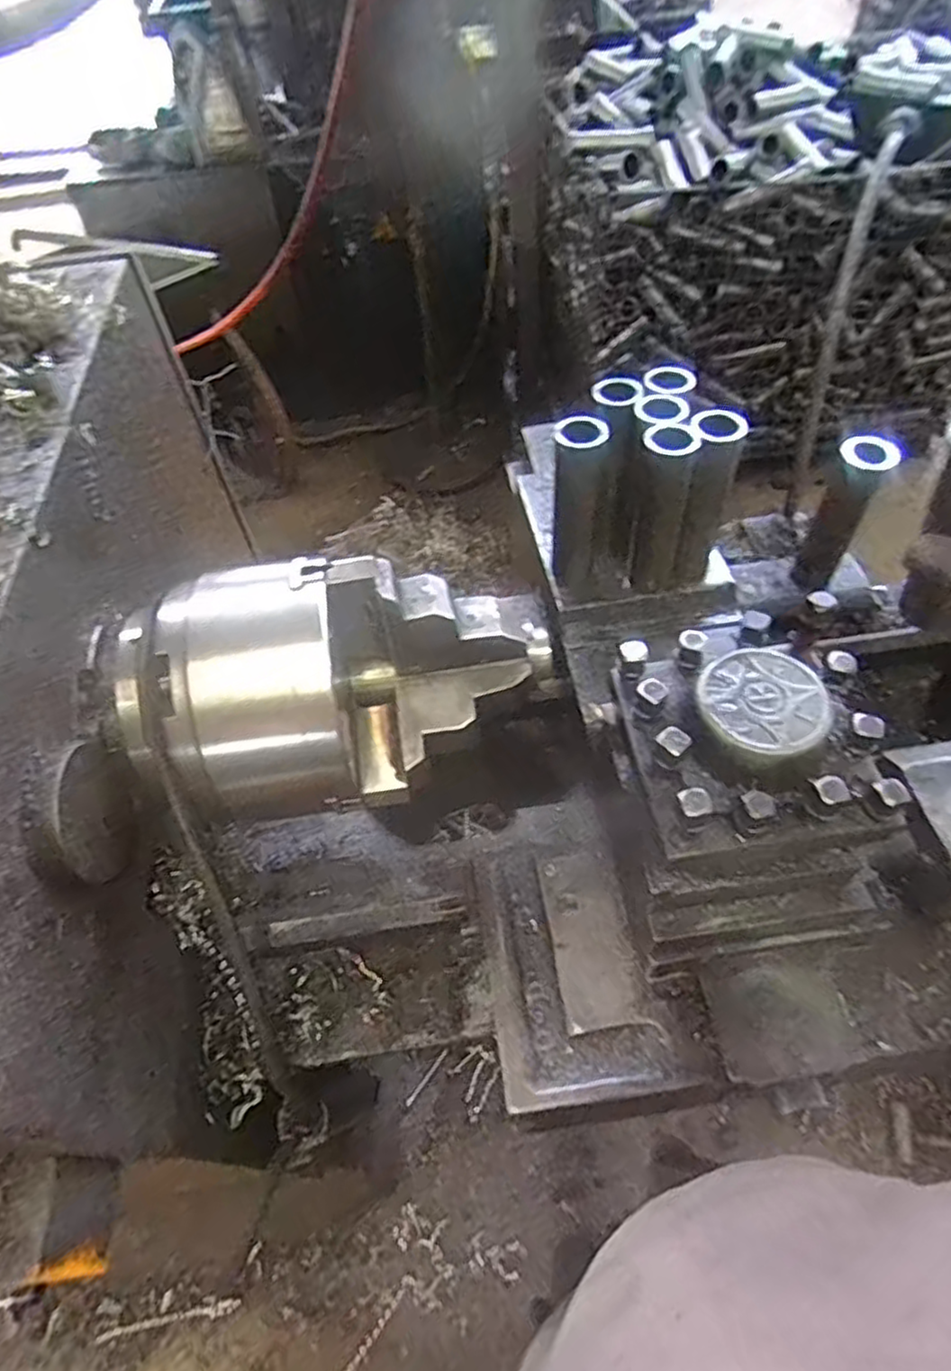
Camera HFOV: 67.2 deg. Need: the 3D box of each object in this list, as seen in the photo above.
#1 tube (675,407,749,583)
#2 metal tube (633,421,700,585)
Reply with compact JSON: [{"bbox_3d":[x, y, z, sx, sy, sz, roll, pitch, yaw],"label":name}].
[{"bbox_3d":[0.216,-0.172,0.686,0.045,0.175,0.047,13,56,13],"label":"tube"},{"bbox_3d":[0.175,-0.169,0.678,0.046,0.152,0.038,0,54,4],"label":"metal tube"}]

